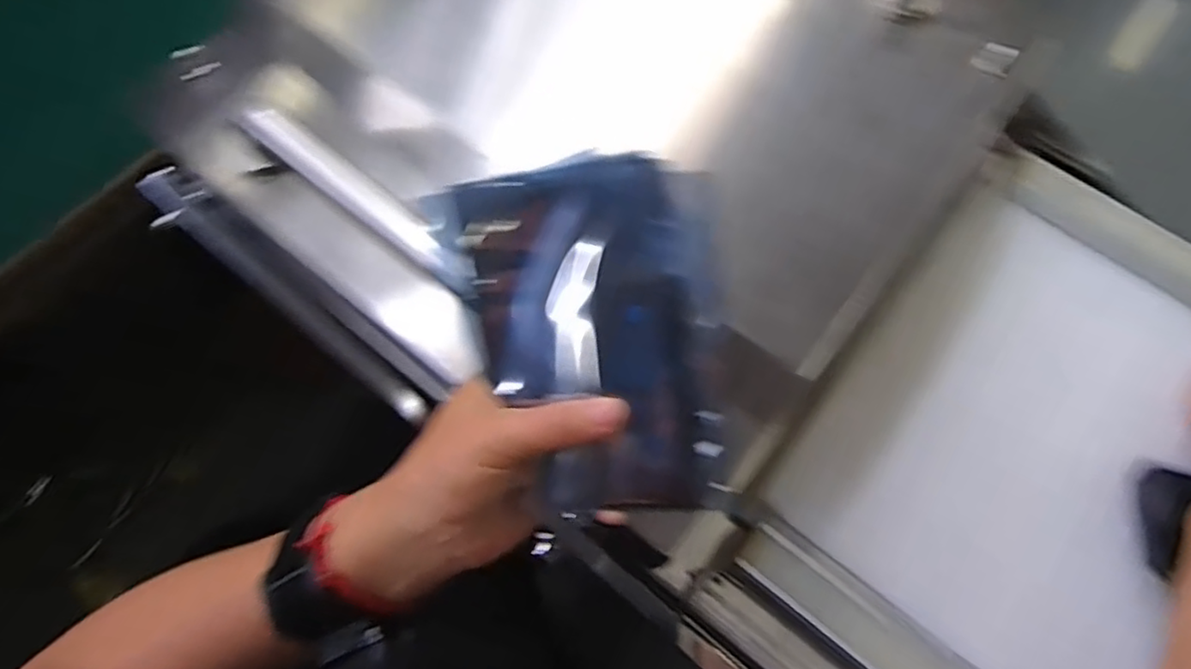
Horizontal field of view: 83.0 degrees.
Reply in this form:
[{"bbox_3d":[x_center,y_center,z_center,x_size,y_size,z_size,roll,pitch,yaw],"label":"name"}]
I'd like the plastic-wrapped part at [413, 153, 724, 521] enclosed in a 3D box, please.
[{"bbox_3d":[-0.006,0.002,0.303,0.126,0.020,0.151,-7,95,14],"label":"plastic-wrapped part"}]

